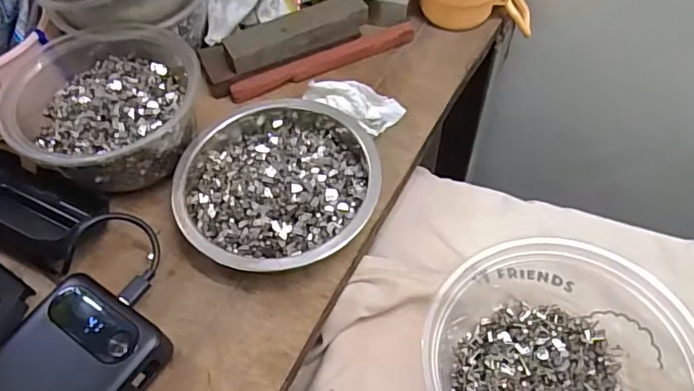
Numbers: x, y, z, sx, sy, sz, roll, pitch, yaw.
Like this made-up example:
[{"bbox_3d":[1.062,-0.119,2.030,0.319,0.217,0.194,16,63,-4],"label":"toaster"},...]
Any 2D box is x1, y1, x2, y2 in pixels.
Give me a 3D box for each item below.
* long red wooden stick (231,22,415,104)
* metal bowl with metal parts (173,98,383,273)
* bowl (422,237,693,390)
[{"bbox_3d":[-0.017,-0.102,0.399,0.145,0.015,0.015,-22,57,-11],"label":"long red wooden stick"},{"bbox_3d":[-0.041,-0.012,0.326,0.118,0.030,0.128,-2,55,2],"label":"metal bowl with metal parts"},{"bbox_3d":[0.110,0.081,0.282,0.133,0.059,0.147,16,58,14],"label":"bowl"}]

